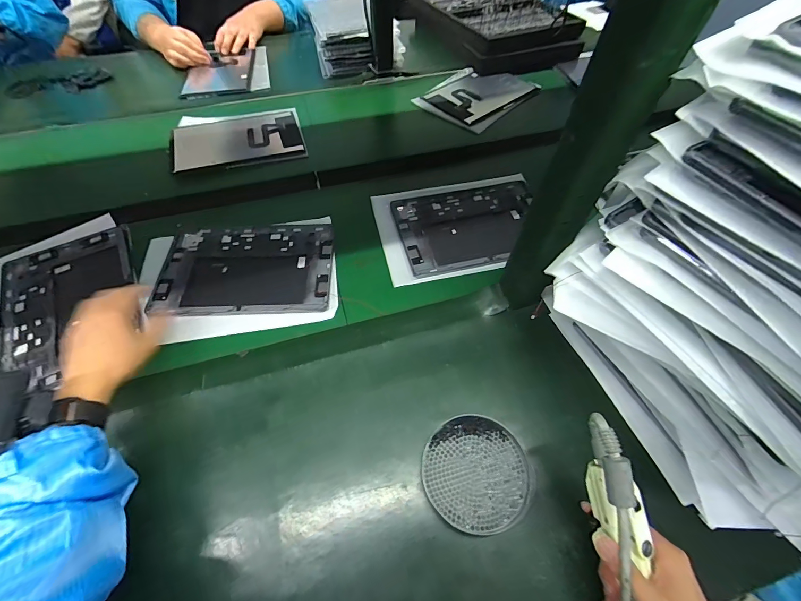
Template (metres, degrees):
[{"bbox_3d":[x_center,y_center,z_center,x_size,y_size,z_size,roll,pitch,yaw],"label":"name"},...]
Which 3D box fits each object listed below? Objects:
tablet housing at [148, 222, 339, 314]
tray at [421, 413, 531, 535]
[{"bbox_3d":[-0.230,-0.053,0.537,0.251,0.016,0.169,-3,58,-2],"label":"tablet housing"},{"bbox_3d":[0.081,0.185,0.383,0.111,0.016,0.108,0,58,0],"label":"tray"}]

